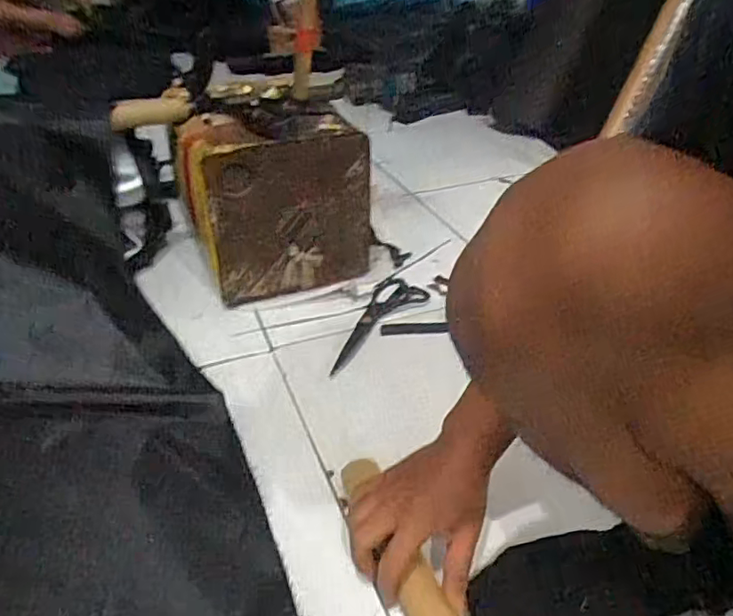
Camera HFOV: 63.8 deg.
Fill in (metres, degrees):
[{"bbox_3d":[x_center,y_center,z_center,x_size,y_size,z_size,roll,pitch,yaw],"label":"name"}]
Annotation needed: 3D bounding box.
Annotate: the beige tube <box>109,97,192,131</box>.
[{"bbox_3d":[-0.326,-0.287,0.865,0.165,0.042,0.031,2,31,29],"label":"beige tube"}]

